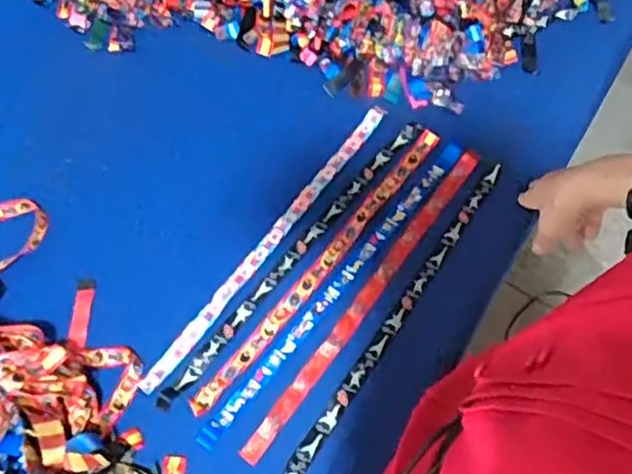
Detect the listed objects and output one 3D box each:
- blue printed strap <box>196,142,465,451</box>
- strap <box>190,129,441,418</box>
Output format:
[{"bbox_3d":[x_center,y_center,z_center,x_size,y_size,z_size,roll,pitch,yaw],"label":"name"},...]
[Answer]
[{"bbox_3d":[0.029,0.052,0.762,0.027,0.010,0.461,37,70,16],"label":"blue printed strap"},{"bbox_3d":[0.011,0.029,0.772,0.024,0.010,0.437,37,71,12],"label":"strap"}]

